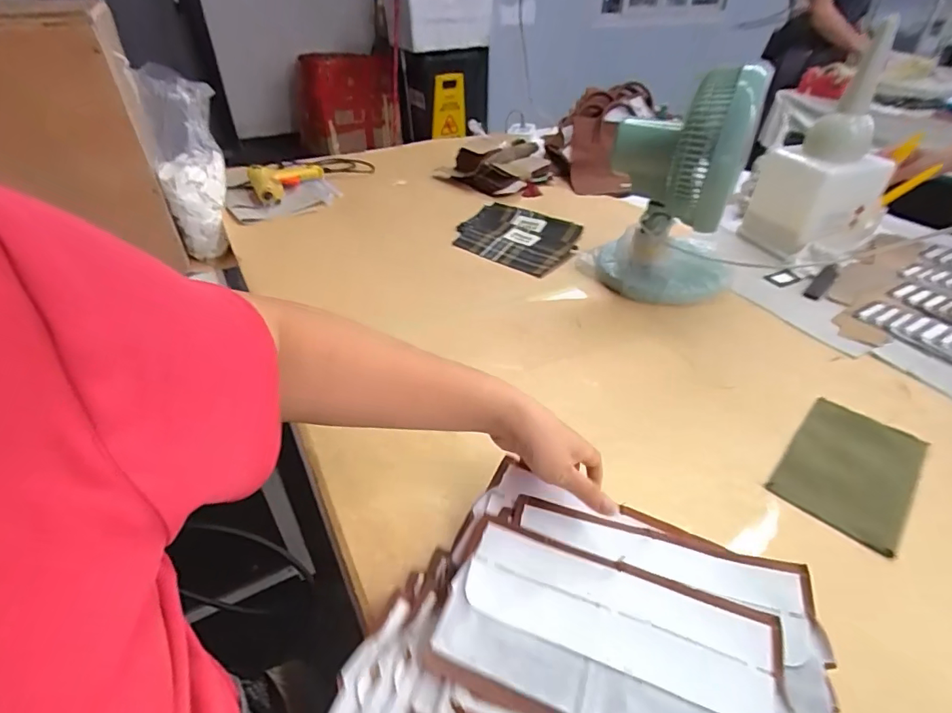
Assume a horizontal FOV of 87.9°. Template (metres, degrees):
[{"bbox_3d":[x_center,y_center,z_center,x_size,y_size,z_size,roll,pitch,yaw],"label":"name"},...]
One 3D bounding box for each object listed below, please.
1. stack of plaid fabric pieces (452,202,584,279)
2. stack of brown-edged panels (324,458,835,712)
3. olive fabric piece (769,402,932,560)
[{"bbox_3d":[0.078,-0.241,0.962,0.261,0.022,0.191,28,47,33],"label":"stack of plaid fabric pieces"},{"bbox_3d":[0.080,0.211,0.342,0.290,0.033,0.253,13,40,18],"label":"stack of brown-edged panels"},{"bbox_3d":[0.379,0.111,0.499,0.105,0.008,0.172,30,48,34],"label":"olive fabric piece"}]

